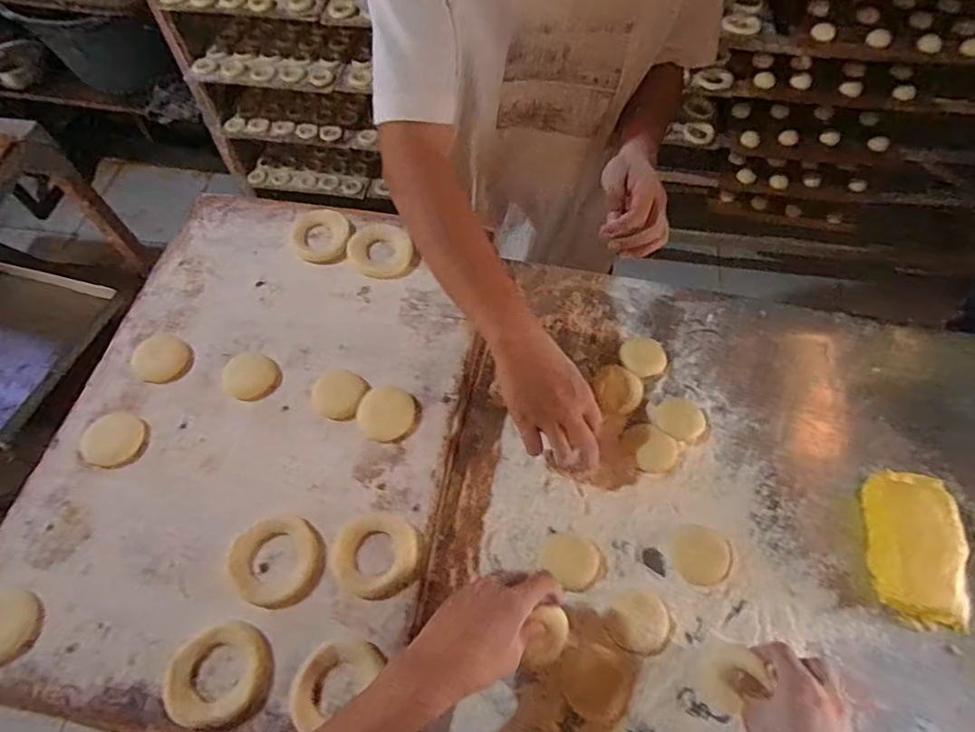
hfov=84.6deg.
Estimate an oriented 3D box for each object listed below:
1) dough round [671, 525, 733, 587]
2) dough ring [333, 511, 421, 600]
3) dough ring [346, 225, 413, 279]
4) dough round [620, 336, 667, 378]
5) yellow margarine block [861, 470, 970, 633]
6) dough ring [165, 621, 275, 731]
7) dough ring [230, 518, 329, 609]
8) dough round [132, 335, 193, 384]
[{"bbox_3d":[0.226,0.200,0.566,0.058,0.004,0.059,0,61,1],"label":"dough round"},{"bbox_3d":[-0.107,0.184,0.520,0.081,0.013,0.077,0,61,1],"label":"dough ring"},{"bbox_3d":[-0.139,-0.152,0.700,0.083,0.011,0.080,0,61,1],"label":"dough ring"},{"bbox_3d":[0.198,-0.012,0.681,0.058,0.013,0.059,0,61,1],"label":"dough round"},{"bbox_3d":[0.446,0.185,0.554,0.087,0.041,0.155,10,61,7],"label":"yellow margarine block"},{"bbox_3d":[-0.235,0.270,0.469,0.087,0.013,0.080,0,61,1],"label":"dough ring"},{"bbox_3d":[-0.203,0.187,0.516,0.083,0.015,0.081,23,64,13],"label":"dough ring"},{"bbox_3d":[-0.379,-0.009,0.622,0.066,0.007,0.057,33,66,18],"label":"dough round"}]

